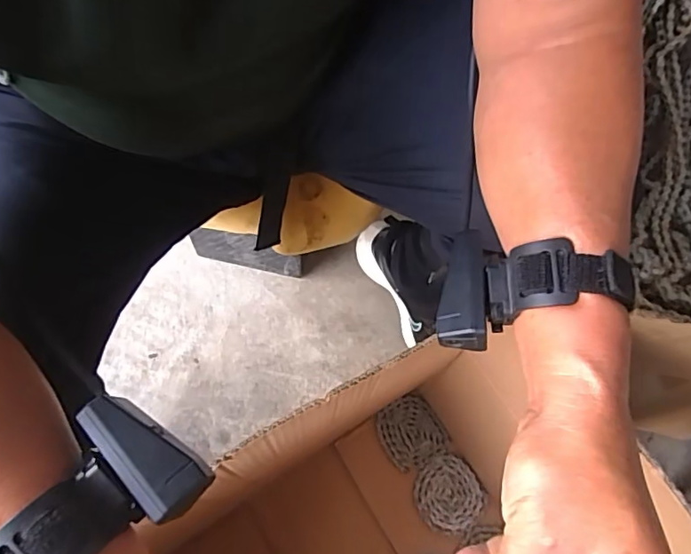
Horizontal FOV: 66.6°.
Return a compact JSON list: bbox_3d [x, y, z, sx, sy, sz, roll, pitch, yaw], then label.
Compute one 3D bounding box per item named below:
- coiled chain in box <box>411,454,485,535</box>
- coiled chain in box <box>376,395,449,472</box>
[{"bbox_3d":[0.143,0.303,0.732,0.092,0.015,0.100,1,65,-3],"label":"coiled chain in box"},{"bbox_3d":[0.094,0.223,0.764,0.087,0.014,0.087,-22,68,-13],"label":"coiled chain in box"}]

